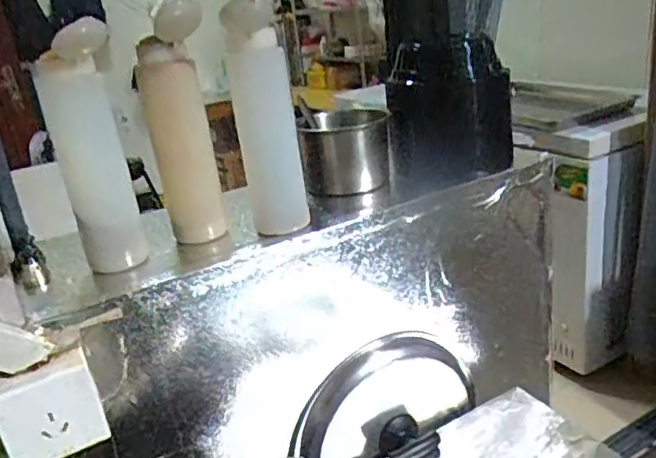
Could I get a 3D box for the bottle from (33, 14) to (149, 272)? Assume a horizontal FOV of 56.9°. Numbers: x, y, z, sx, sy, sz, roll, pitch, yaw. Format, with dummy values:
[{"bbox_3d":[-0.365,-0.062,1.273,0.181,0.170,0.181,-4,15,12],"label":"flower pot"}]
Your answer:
[{"bbox_3d":[-0.230,-0.070,0.601,0.070,0.238,0.059,-17,23,-22],"label":"bottle"}]

